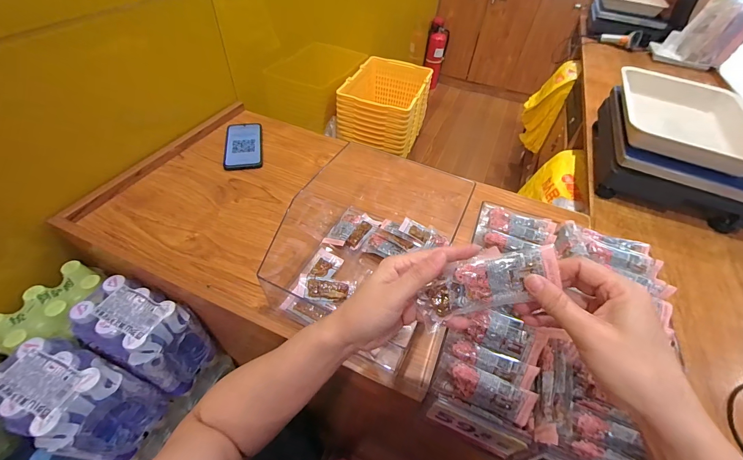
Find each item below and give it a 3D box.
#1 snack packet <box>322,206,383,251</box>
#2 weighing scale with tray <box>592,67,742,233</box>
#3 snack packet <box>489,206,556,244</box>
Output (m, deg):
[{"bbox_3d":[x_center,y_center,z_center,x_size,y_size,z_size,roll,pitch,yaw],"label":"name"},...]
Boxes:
[{"bbox_3d":[-0.032,-0.004,0.575,0.069,0.017,0.101,22,51,15],"label":"snack packet"},{"bbox_3d":[0.678,-0.201,0.732,0.281,0.162,0.337,22,51,14],"label":"weighing scale with tray"},{"bbox_3d":[0.189,-0.006,0.406,0.081,0.009,0.040,18,50,11],"label":"snack packet"}]

